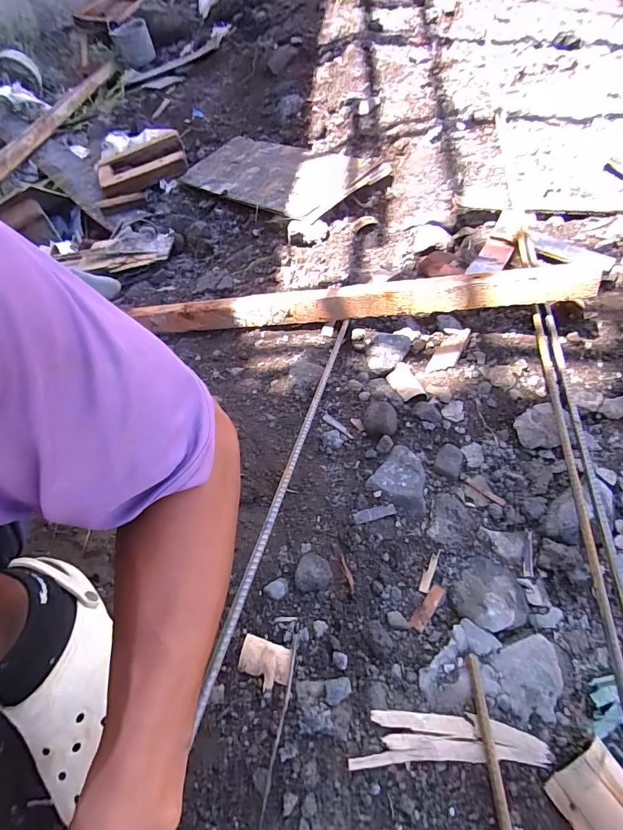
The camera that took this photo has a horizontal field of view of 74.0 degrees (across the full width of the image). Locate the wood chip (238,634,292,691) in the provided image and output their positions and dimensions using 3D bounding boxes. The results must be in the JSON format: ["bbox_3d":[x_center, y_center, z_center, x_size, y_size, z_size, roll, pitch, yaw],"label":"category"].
[{"bbox_3d":[-0.051,0.266,0.443,0.056,0.006,0.040,15,57,10],"label":"wood chip"}]

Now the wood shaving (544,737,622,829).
[{"bbox_3d":[0.264,0.349,0.380,0.071,0.023,0.056,-28,60,-18],"label":"wood shaving"}]

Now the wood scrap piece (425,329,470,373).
[{"bbox_3d":[0.232,-0.107,0.699,0.039,0.007,0.101,22,68,32],"label":"wood scrap piece"}]

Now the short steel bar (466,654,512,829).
[{"bbox_3d":[0.172,0.359,0.369,0.011,0.014,0.246,0,56,0],"label":"short steel bar"}]

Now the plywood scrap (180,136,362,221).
[{"bbox_3d":[-0.158,-0.778,1.320,0.295,0.020,0.770,-41,50,-13],"label":"plywood scrap"}]

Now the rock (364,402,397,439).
[{"bbox_3d":[0.101,0.005,0.606,0.042,0.027,0.056,-1,56,-1],"label":"rock"}]

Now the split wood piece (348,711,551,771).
[{"bbox_3d":[0.134,0.316,0.404,0.189,0.012,0.042,0,56,0],"label":"split wood piece"}]

